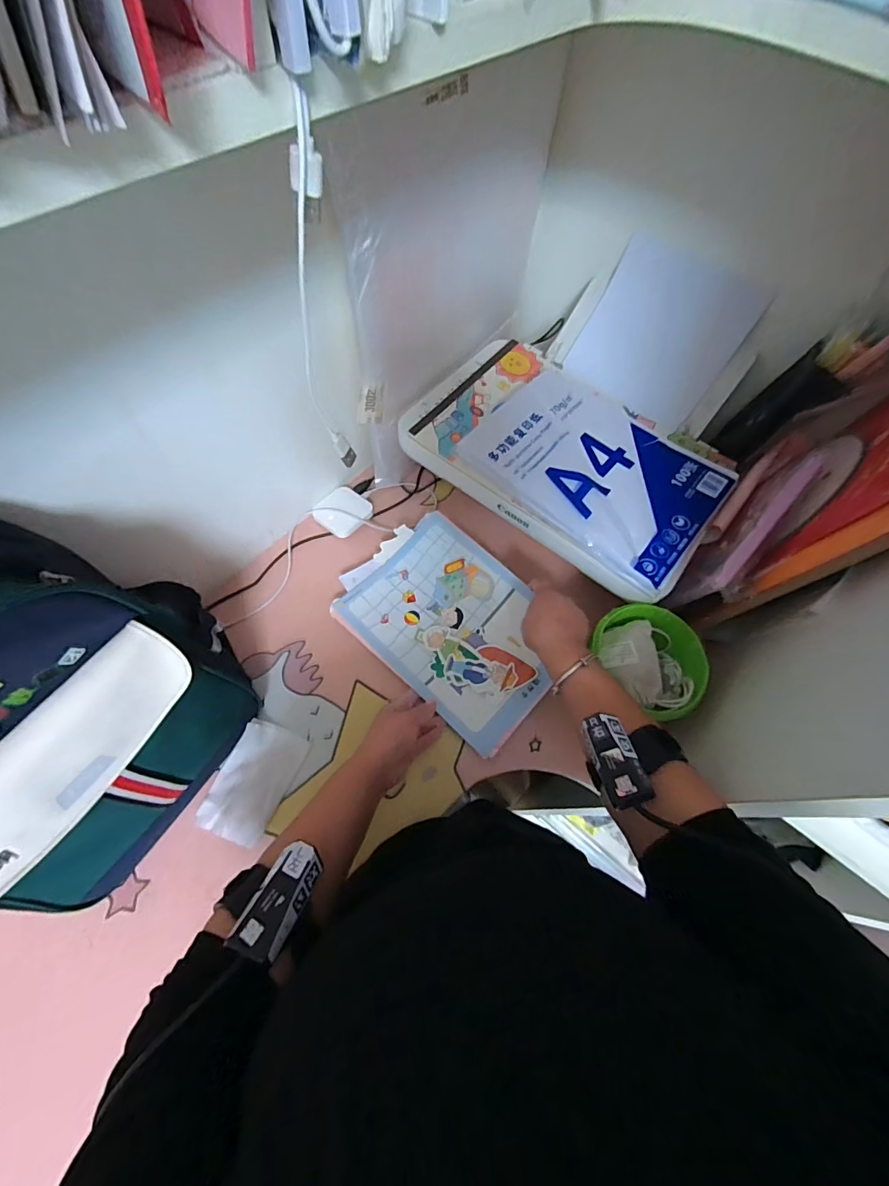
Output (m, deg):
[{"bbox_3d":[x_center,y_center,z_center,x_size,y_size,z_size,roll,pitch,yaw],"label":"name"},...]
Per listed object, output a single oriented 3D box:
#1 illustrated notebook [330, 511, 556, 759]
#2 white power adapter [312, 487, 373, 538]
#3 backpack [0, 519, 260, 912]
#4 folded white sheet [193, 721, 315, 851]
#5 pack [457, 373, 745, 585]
[{"bbox_3d":[0.018,0.045,0.610,0.203,0.028,0.289,-43,76,-11],"label":"illustrated notebook"},{"bbox_3d":[-0.159,-0.126,0.703,0.076,0.017,0.074,37,67,14],"label":"white power adapter"},{"bbox_3d":[-0.344,0.113,0.386,0.167,0.333,0.304,30,65,11],"label":"backpack"},{"bbox_3d":[-0.225,0.220,0.528,0.081,0.019,0.127,23,64,8],"label":"folded white sheet"},{"bbox_3d":[0.195,-0.167,0.575,0.301,0.017,0.219,41,68,16],"label":"pack"}]

